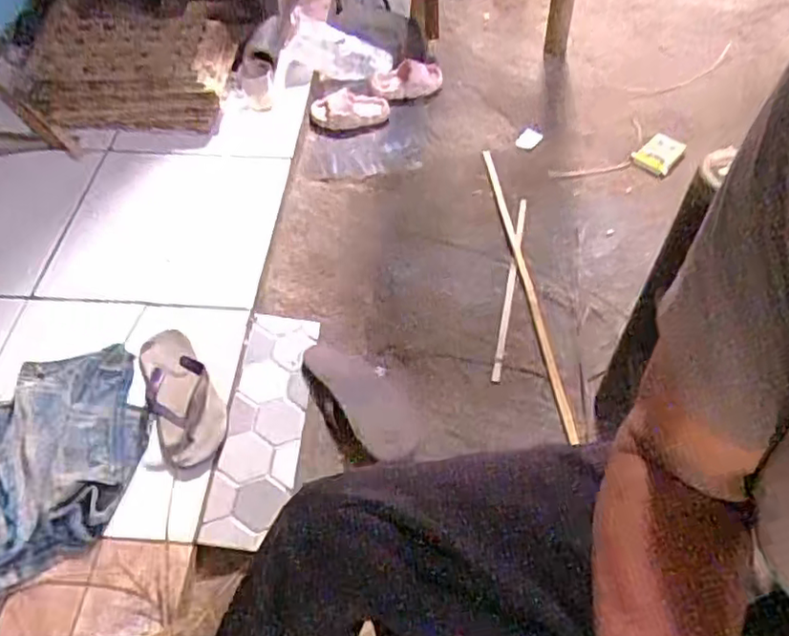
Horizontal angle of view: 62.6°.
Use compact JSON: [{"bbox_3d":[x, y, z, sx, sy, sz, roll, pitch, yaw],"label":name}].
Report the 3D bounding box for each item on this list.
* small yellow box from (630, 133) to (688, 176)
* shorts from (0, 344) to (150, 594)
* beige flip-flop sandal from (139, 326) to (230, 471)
[{"bbox_3d":[0.576,-0.356,1.410,0.119,0.024,0.082,-38,61,-23],"label":"small yellow box"},{"bbox_3d":[-0.510,0.200,0.942,0.314,0.044,0.314,-1,54,2],"label":"shorts"},{"bbox_3d":[-0.334,0.120,1.011,0.106,0.048,0.244,-25,57,-15],"label":"beige flip-flop sandal"}]

